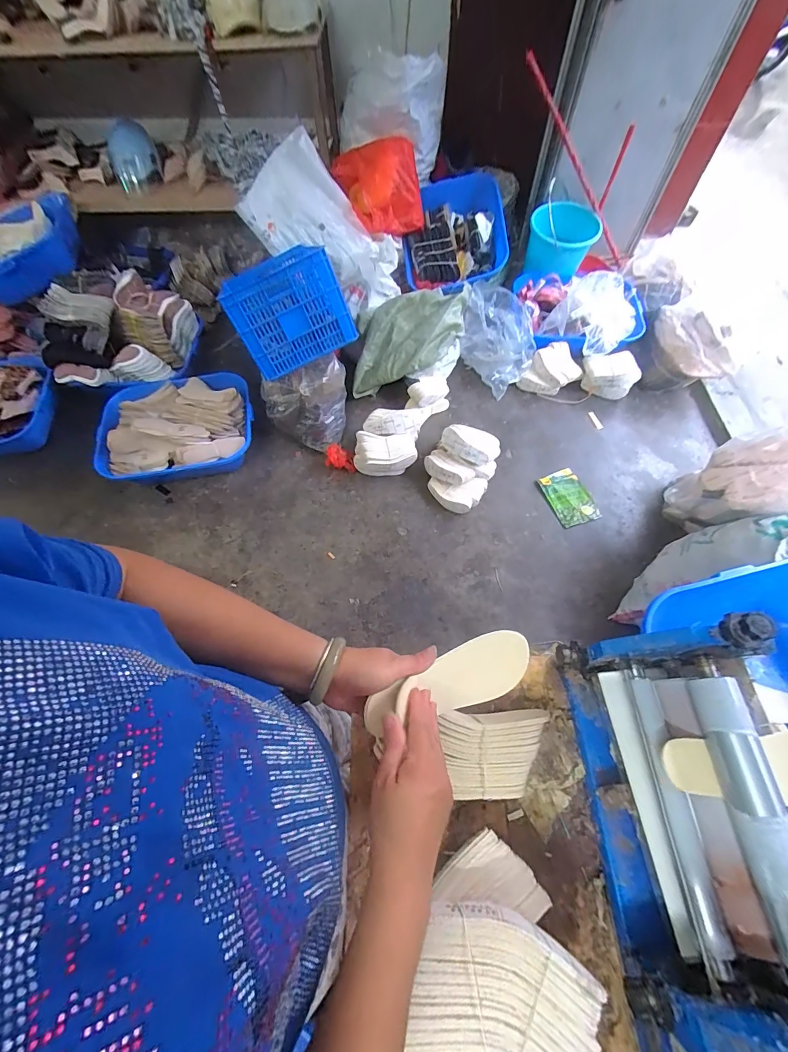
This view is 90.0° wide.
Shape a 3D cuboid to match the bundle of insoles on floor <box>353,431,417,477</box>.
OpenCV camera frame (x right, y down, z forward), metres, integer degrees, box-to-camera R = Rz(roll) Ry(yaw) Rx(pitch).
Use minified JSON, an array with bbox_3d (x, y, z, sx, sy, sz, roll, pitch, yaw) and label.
[{"bbox_3d":[-0.037,-0.294,1.666,0.260,0.141,0.126,5,61,3],"label":"bundle of insoles on floor"}]

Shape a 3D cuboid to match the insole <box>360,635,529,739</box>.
[{"bbox_3d":[0.064,0.180,0.454,0.213,0.050,0.065,-8,58,-29],"label":"insole"}]

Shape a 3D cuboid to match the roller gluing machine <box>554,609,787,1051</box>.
[{"bbox_3d":[0.386,0.435,0.391,0.267,0.221,0.623,-2,61,-1],"label":"roller gluing machine"}]

